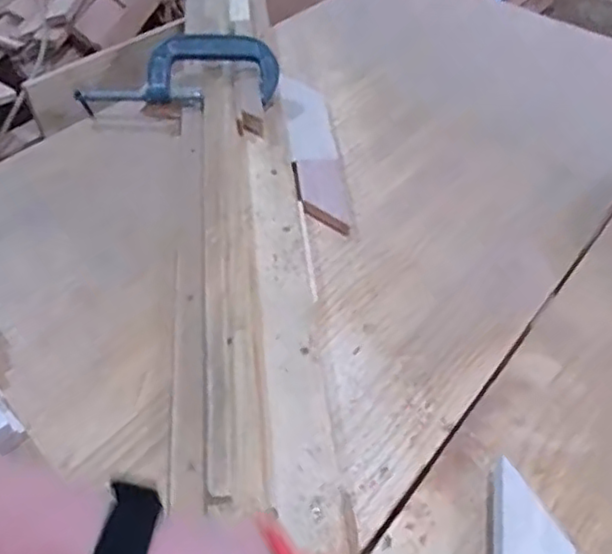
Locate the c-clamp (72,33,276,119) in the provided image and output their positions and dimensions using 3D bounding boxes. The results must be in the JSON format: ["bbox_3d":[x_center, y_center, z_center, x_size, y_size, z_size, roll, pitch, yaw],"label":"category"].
[{"bbox_3d":[-0.169,-0.270,0.862,0.260,0.059,0.109,-4,44,-7],"label":"c-clamp"}]

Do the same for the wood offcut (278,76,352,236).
[{"bbox_3d":[0.009,-0.166,0.824,0.065,0.008,0.295,6,47,-17],"label":"wood offcut"}]

